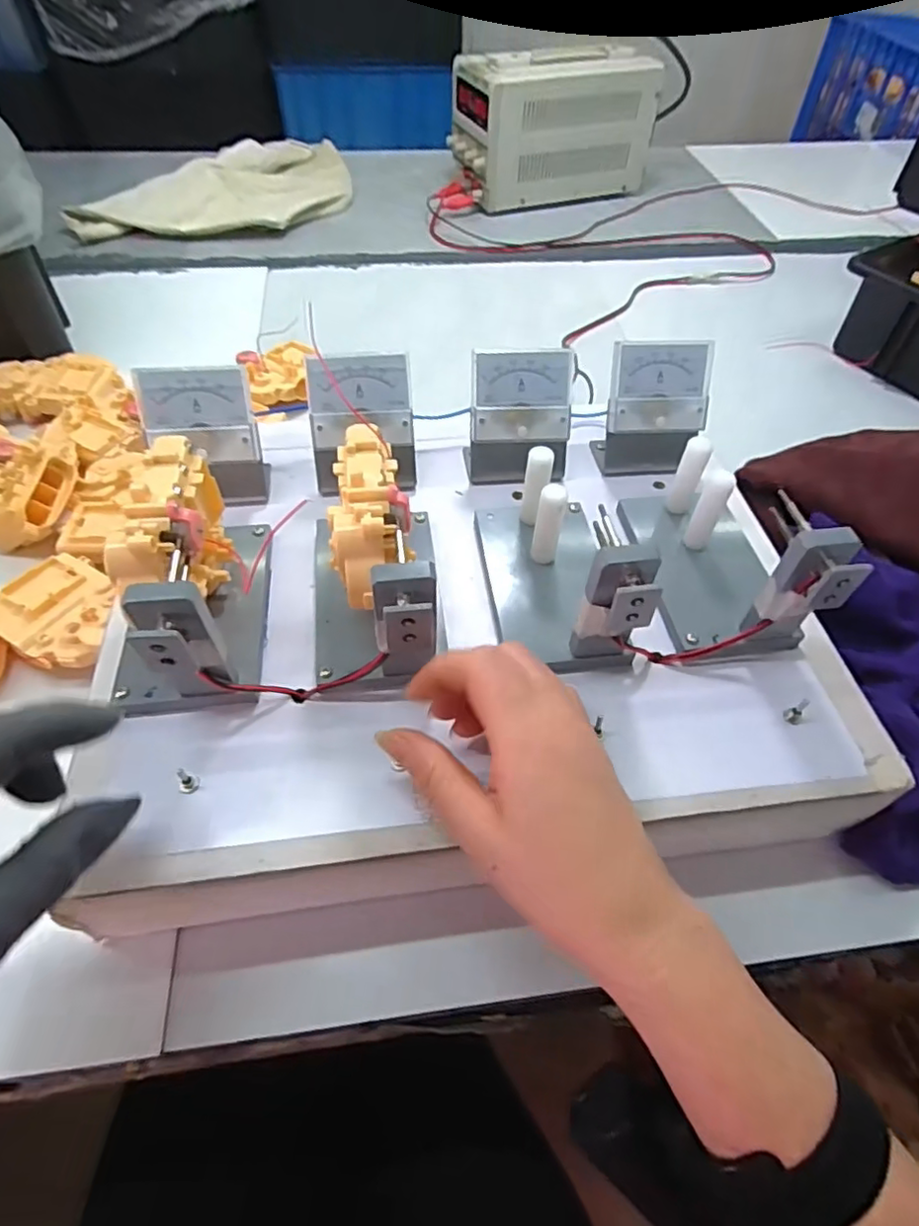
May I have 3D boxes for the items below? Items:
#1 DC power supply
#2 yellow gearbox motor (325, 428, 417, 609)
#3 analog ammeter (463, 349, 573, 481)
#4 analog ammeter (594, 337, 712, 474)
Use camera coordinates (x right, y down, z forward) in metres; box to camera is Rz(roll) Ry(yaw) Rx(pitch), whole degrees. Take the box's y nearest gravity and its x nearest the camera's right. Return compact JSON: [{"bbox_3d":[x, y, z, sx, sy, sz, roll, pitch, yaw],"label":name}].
[{"bbox_3d":[0.129,-0.682,0.866,0.271,0.158,0.119,-19,55,-16],"label":"DC power supply"},{"bbox_3d":[-0.043,-0.051,0.300,0.036,0.028,0.096,-3,53,-5],"label":"yellow gearbox motor"},{"bbox_3d":[0.040,-0.124,0.398,0.068,0.071,0.047,-2,53,-4],"label":"analog ammeter"},{"bbox_3d":[0.131,-0.134,0.410,0.066,0.075,0.045,-4,53,-5],"label":"analog ammeter"}]

